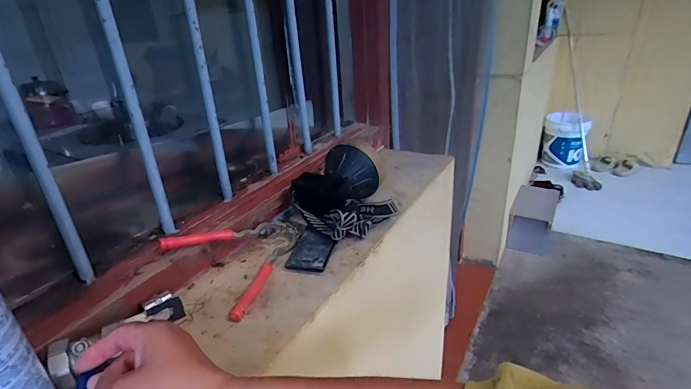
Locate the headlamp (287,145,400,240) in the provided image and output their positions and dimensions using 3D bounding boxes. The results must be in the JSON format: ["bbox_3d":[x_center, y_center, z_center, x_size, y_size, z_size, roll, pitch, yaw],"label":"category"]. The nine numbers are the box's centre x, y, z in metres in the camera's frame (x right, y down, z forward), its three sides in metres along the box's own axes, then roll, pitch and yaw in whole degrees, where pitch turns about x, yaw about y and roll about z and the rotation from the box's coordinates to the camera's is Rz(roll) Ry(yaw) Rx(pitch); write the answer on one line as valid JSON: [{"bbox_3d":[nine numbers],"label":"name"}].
[{"bbox_3d":[0.000,-0.007,0.571,0.126,0.083,0.137,-22,32,-33],"label":"headlamp"}]

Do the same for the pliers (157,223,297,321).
[{"bbox_3d":[-0.126,0.076,0.500,0.130,0.026,0.159,37,34,19],"label":"pliers"}]

